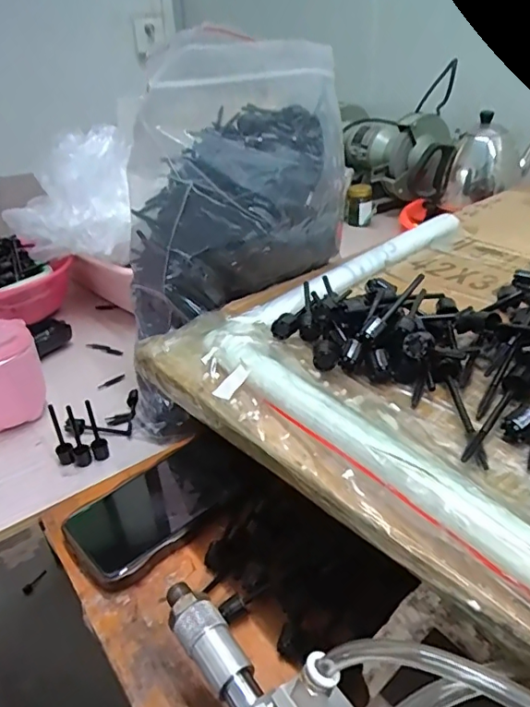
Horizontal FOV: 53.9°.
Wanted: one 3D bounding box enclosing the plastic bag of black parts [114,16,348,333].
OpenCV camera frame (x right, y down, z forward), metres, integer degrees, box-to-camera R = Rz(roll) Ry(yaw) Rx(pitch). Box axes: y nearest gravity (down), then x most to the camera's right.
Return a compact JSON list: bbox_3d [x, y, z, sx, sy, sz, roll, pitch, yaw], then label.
[{"bbox_3d":[-0.030,-0.146,0.454,0.141,0.200,0.163,27,41,37],"label":"plastic bag of black parts"}]

